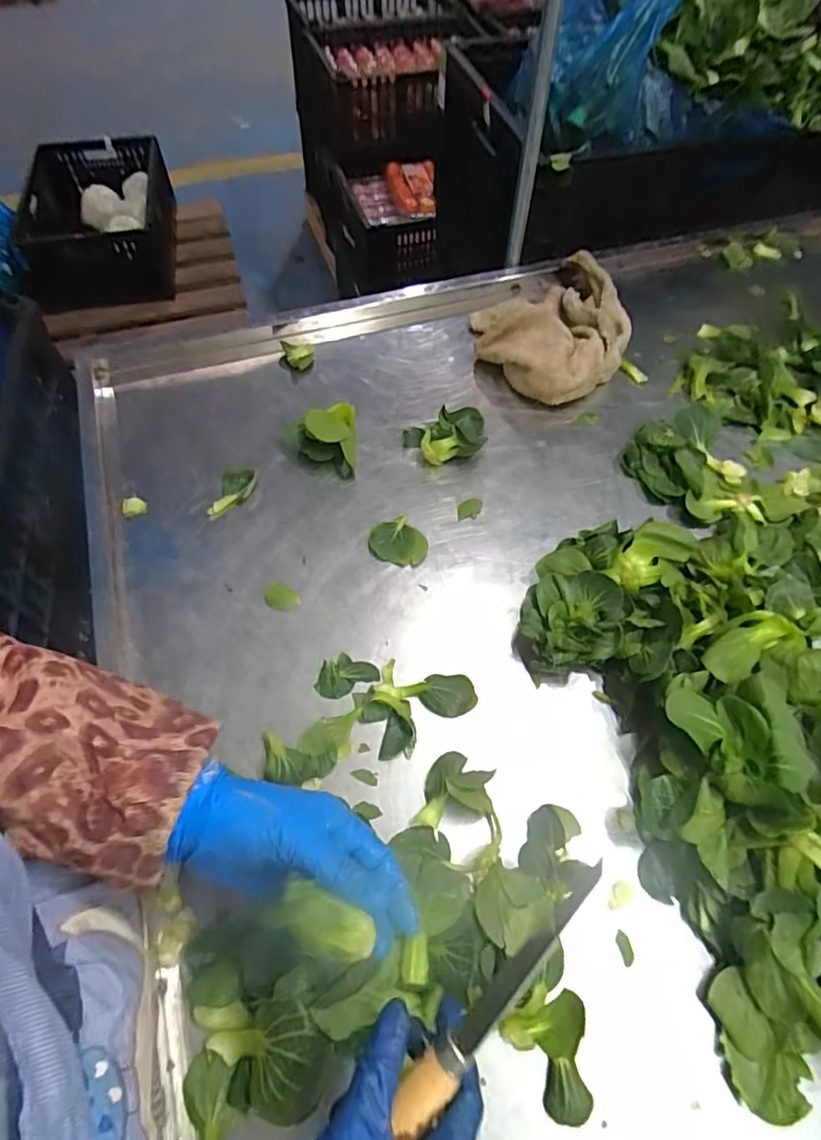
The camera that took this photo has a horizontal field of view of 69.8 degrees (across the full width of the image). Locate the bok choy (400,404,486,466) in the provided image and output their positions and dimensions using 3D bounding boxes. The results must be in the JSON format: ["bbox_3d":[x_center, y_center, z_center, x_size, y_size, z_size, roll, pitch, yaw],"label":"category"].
[{"bbox_3d":[0.042,-0.148,0.633,0.089,0.038,0.064,-16,61,-9],"label":"bok choy"}]

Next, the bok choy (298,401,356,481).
[{"bbox_3d":[-0.088,-0.142,0.620,0.063,0.042,0.088,-5,60,-3],"label":"bok choy"}]

